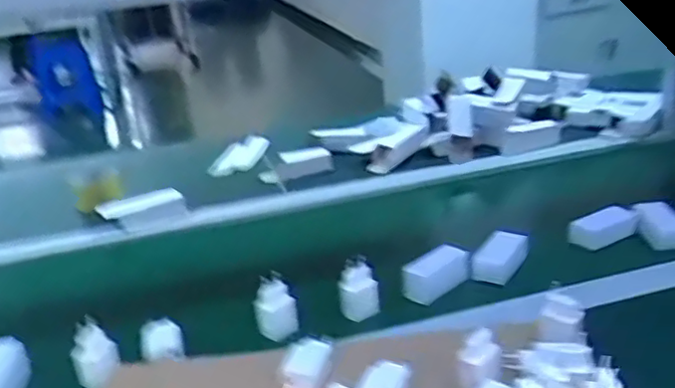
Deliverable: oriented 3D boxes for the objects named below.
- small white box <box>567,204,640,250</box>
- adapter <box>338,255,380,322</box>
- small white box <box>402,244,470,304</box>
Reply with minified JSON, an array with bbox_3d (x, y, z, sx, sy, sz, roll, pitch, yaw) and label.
[{"bbox_3d":[0.387,0.051,0.978,0.097,0.045,0.038,-9,27,-14],"label":"small white box"},{"bbox_3d":[0.027,0.121,0.853,0.049,0.075,0.030,-6,26,-7],"label":"adapter"},{"bbox_3d":[0.133,0.108,0.900,0.099,0.046,0.041,-23,32,-36],"label":"small white box"}]

